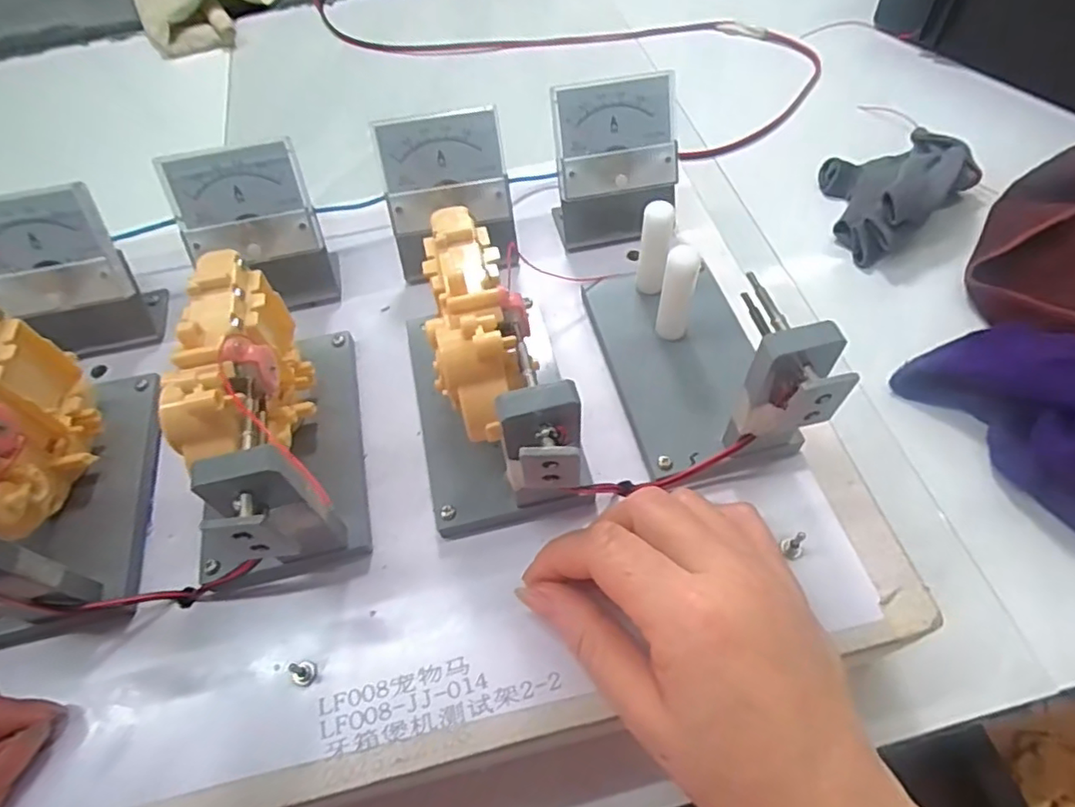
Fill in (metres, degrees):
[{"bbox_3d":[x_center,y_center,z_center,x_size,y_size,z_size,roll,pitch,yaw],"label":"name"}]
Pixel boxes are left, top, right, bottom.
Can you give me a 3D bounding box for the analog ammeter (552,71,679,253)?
[{"bbox_3d":[0.041,-0.129,0.332,0.067,0.070,0.042,-10,58,-3],"label":"analog ammeter"}]

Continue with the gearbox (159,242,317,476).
[{"bbox_3d":[-0.117,-0.012,0.250,0.035,0.066,0.087,-8,58,-1],"label":"gearbox"}]

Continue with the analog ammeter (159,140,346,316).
[{"bbox_3d":[-0.144,-0.085,0.315,0.063,0.074,0.043,-16,58,-6],"label":"analog ammeter"}]

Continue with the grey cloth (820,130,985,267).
[{"bbox_3d":[0.249,-0.161,0.440,0.125,0.046,0.087,-38,63,-19],"label":"grey cloth"}]

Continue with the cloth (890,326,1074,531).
[{"bbox_3d":[0.293,0.009,0.320,0.101,0.055,0.160,-28,60,-14],"label":"cloth"}]

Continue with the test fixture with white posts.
[{"bbox_3d":[0.065,-0.034,0.270,0.070,0.077,0.134,-13,58,-5],"label":"test fixture with white posts"}]

